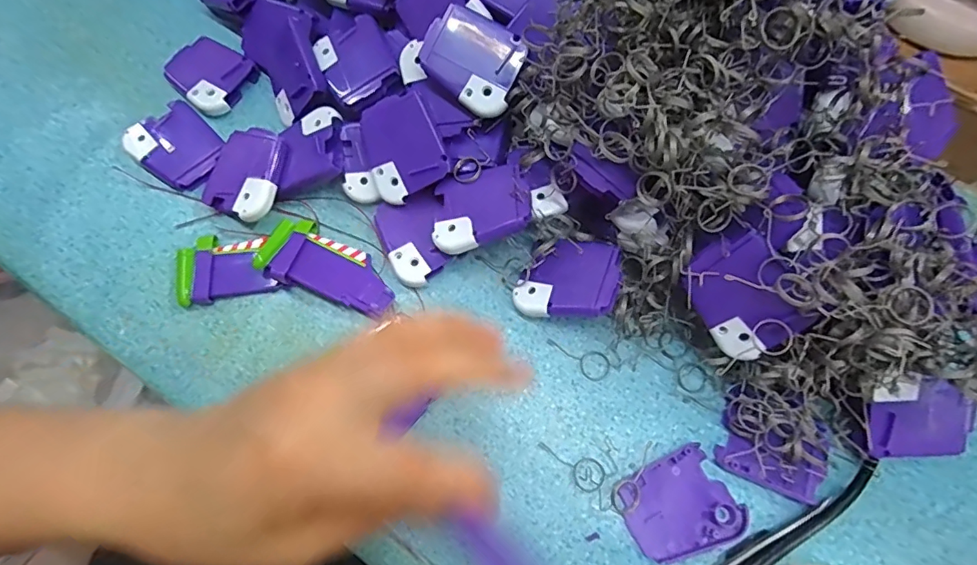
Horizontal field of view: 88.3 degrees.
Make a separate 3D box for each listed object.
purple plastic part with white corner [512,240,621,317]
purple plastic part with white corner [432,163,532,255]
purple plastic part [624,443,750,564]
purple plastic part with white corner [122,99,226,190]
[{"bbox_3d":[0.047,-0.002,0.307,0.064,0.006,0.044,-5,70,24],"label":"purple plastic part with white corner"},{"bbox_3d":[-0.006,-0.047,0.312,0.060,0.007,0.048,-16,66,12],"label":"purple plastic part with white corner"},{"bbox_3d":[0.107,0.127,0.283,0.060,0.006,0.050,-28,74,-9],"label":"purple plastic part"},{"bbox_3d":[-0.216,-0.094,0.353,0.063,0.017,0.051,40,76,12],"label":"purple plastic part with white corner"}]

